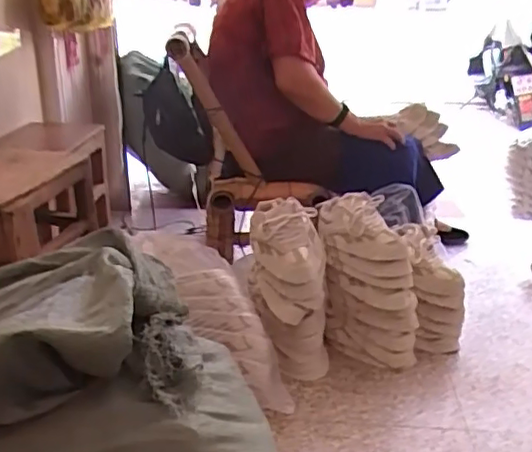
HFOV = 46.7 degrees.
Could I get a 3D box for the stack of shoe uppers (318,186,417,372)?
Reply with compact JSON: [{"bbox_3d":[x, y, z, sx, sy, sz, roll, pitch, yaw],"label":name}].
[{"bbox_3d":[0.238,0.133,1.447,0.222,0.368,0.128,4,23,9],"label":"stack of shoe uppers"}]

